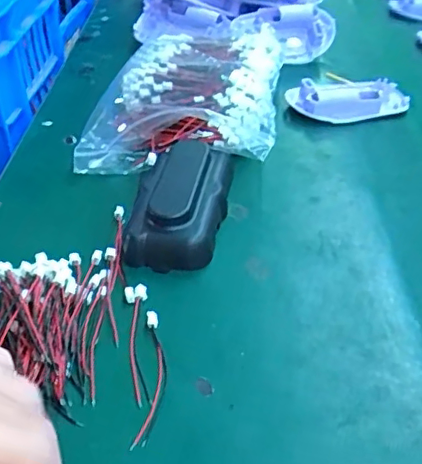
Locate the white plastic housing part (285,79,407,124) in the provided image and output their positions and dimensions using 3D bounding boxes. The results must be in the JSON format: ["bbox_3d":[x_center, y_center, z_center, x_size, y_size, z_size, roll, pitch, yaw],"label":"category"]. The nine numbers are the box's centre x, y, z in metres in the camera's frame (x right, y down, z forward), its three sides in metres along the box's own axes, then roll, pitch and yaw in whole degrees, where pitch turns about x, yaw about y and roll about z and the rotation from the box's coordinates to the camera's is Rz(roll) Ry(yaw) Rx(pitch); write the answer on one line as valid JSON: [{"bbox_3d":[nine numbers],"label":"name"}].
[{"bbox_3d":[0.109,-0.104,0.452,0.091,0.023,0.046,-2,39,-1],"label":"white plastic housing part"}]

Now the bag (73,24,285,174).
[{"bbox_3d":[-0.017,-0.105,0.438,0.137,0.046,0.179,4,39,7],"label":"bag"}]

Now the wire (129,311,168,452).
[{"bbox_3d":[-0.026,0.065,0.258,0.012,0.009,0.069,0,39,2],"label":"wire"}]

